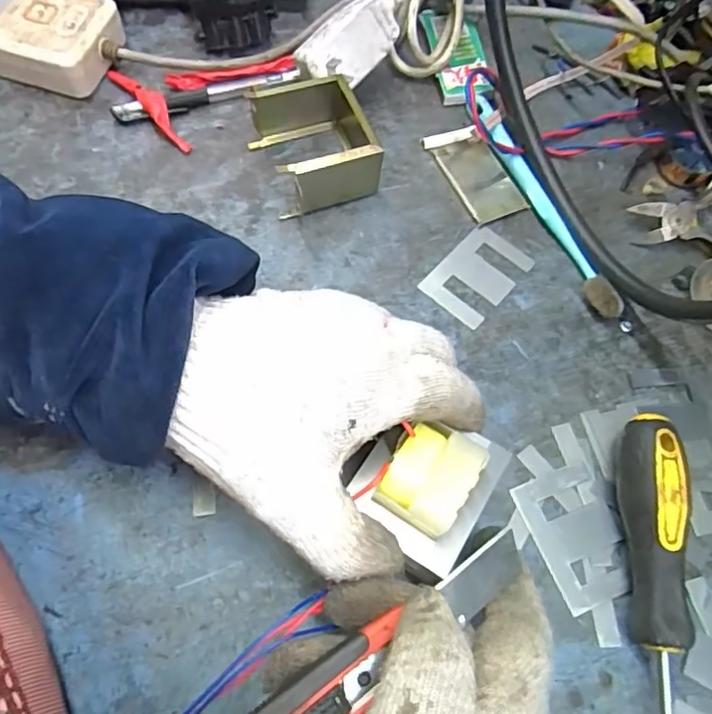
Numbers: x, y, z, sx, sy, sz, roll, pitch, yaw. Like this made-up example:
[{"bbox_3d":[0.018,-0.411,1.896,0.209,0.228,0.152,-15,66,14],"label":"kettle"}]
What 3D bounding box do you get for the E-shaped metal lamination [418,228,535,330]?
[{"bbox_3d":[0.075,-0.052,0.357,0.043,0.004,0.065,41,70,14],"label":"E-shaped metal lamination"}]

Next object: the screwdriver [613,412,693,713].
[{"bbox_3d":[0.133,0.188,0.236,0.033,0.033,0.334,7,66,0],"label":"screwdriver"}]

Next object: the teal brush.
[{"bbox_3d":[0.117,-0.104,0.374,0.023,0.018,0.184,-17,68,-10],"label":"teal brush"}]

